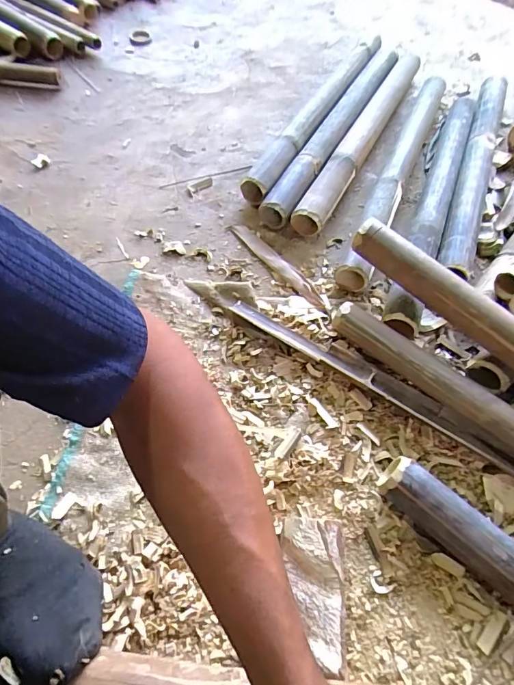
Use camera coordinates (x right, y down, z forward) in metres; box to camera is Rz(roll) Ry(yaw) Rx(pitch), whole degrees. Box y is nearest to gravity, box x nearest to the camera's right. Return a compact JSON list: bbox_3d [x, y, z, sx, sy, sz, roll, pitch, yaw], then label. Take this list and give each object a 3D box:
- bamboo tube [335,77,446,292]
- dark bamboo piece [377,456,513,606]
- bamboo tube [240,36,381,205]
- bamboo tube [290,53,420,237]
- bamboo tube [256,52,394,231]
[{"bbox_3d":[0.275,-0.342,0.805,0.062,0.058,0.619,22,62,10],"label":"bamboo tube"},{"bbox_3d":[0.257,0.236,0.467,0.255,0.053,0.058,37,66,17],"label":"dark bamboo piece"},{"bbox_3d":[0.140,-0.494,0.891,0.053,0.056,0.600,28,63,12],"label":"bamboo tube"},{"bbox_3d":[0.227,-0.438,0.854,0.059,0.056,0.631,26,63,11],"label":"bamboo tube"},{"bbox_3d":[0.169,-0.446,0.860,0.061,0.050,0.597,27,63,12],"label":"bamboo tube"}]

